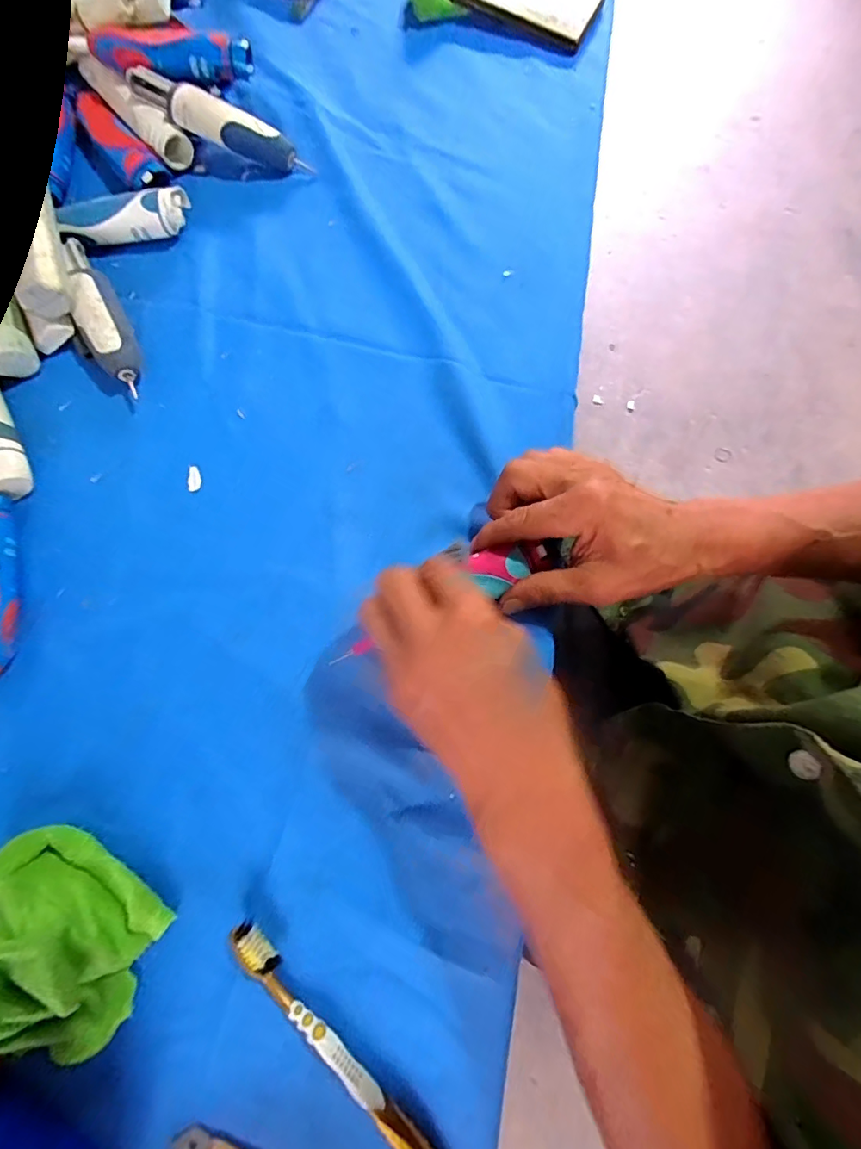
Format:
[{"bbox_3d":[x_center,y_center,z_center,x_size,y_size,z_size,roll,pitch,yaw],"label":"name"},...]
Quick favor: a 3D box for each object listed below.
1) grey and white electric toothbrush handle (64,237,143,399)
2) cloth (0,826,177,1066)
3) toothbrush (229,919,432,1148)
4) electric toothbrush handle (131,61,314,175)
[{"bbox_3d":[-0.263,-0.207,0.398,0.033,0.029,0.138,-29,78,-5],"label":"grey and white electric toothbrush handle"},{"bbox_3d":[-0.224,0.213,0.294,0.125,0.049,0.086,35,80,8],"label":"cloth"},{"bbox_3d":[-0.054,0.282,0.291,0.017,0.015,0.186,-43,80,-8],"label":"toothbrush"},{"bbox_3d":[-0.176,-0.380,0.419,0.150,0.024,0.029,21,78,-10],"label":"electric toothbrush handle"}]

